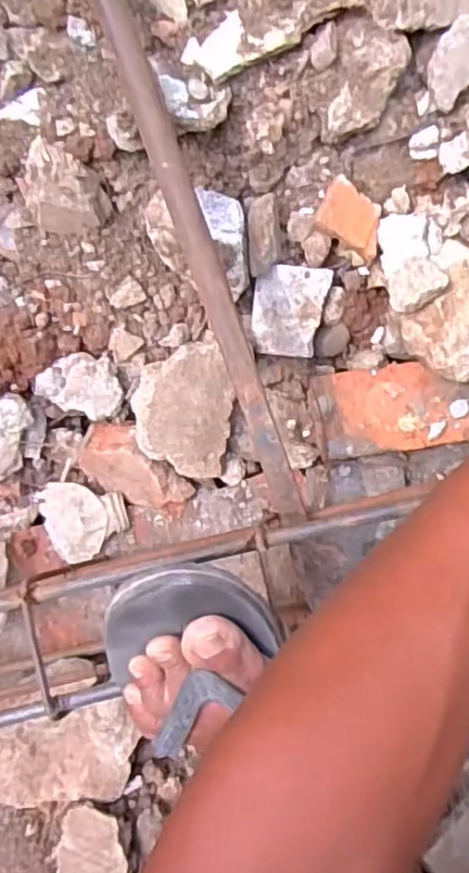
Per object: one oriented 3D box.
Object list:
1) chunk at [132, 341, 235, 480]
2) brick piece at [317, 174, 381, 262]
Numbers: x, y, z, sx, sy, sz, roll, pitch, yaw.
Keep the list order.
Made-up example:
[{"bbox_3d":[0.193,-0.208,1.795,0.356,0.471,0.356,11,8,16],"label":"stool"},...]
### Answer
[{"bbox_3d":[-0.045,-0.025,0.578,0.078,0.034,0.121,0,119,-13],"label":"chunk"},{"bbox_3d":[0.101,-0.182,0.562,0.060,0.010,0.046,26,97,-17],"label":"brick piece"}]

